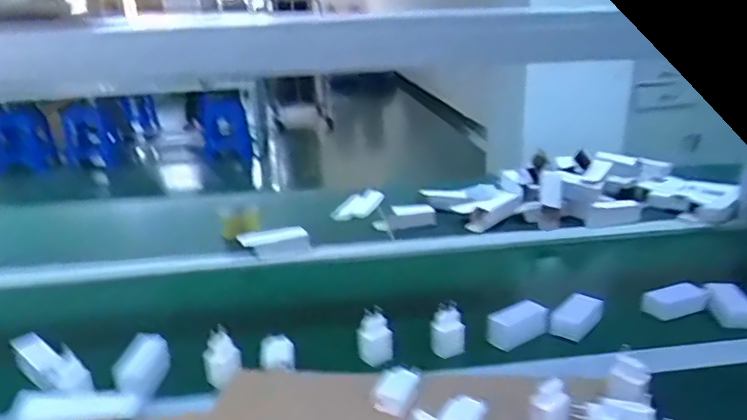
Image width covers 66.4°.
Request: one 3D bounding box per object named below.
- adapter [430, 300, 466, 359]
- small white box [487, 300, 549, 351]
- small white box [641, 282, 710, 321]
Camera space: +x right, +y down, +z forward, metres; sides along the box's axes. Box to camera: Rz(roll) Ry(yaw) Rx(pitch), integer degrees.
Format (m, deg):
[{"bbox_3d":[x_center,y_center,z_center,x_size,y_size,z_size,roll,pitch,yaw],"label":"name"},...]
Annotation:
[{"bbox_3d":[0.109,0.176,0.837,0.049,0.075,0.030,0,22,-1],"label":"adapter"},{"bbox_3d":[0.220,0.177,0.872,0.099,0.046,0.041,-14,26,-31],"label":"small white box"},{"bbox_3d":[0.486,0.149,0.922,0.097,0.045,0.038,-3,23,-8],"label":"small white box"}]

